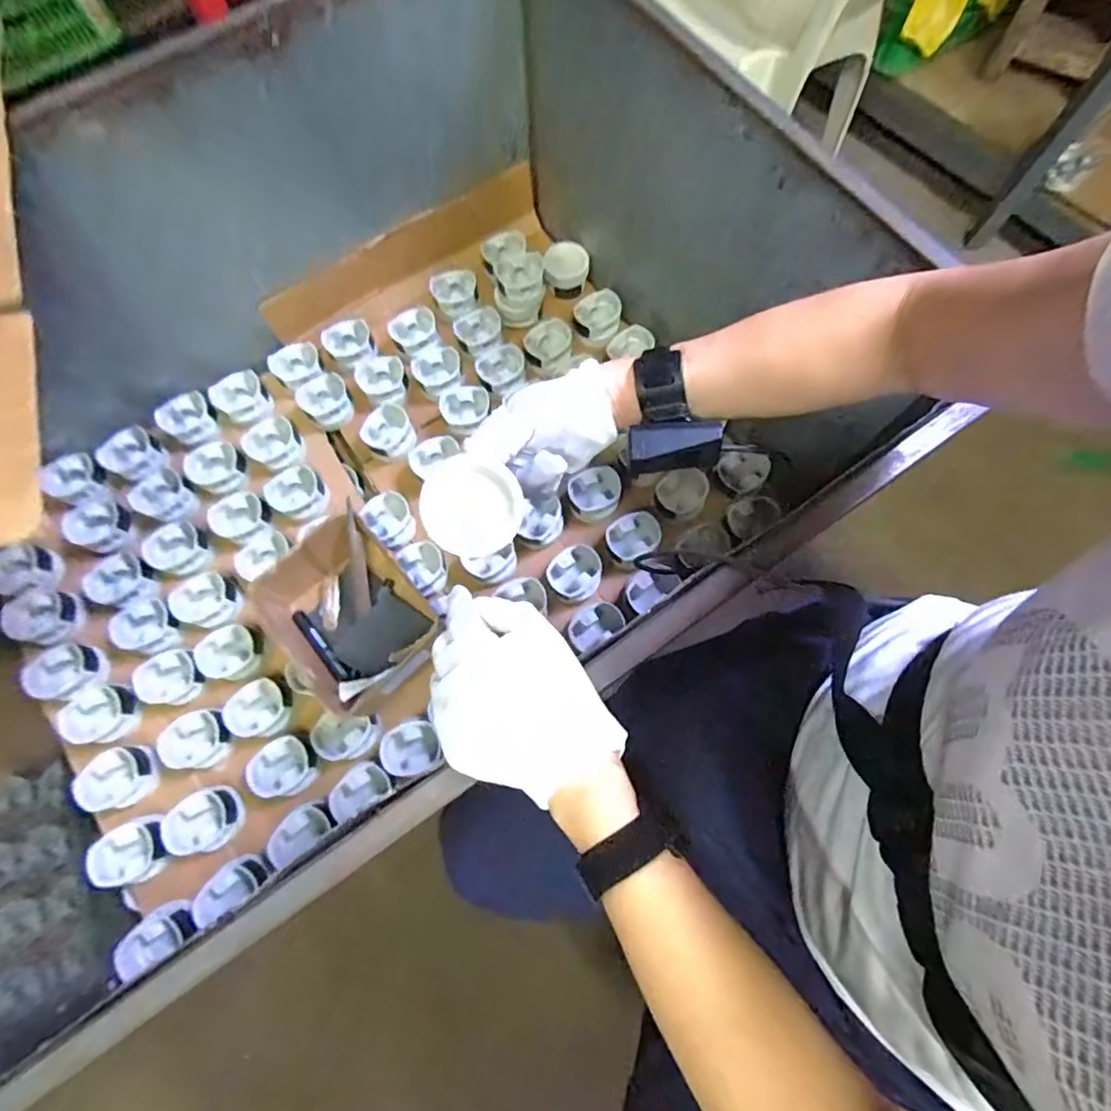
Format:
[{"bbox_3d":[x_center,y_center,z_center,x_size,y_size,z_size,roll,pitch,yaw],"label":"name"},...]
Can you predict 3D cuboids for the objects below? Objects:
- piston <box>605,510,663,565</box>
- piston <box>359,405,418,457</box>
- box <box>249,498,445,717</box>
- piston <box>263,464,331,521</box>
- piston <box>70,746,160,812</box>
[{"bbox_3d":[0.109,-0.026,0.798,0.080,0.043,0.072,-37,76,-9],"label":"piston"},{"bbox_3d":[-0.259,-0.188,0.858,0.077,0.045,0.079,-1,73,2],"label":"piston"},{"bbox_3d":[-0.257,0.082,0.715,0.205,0.109,0.167,43,79,13],"label":"box"},{"bbox_3d":[-0.389,-0.097,0.828,0.077,0.047,0.078,-1,73,2],"label":"piston"},{"bbox_3d":[-0.569,0.288,0.718,0.090,0.043,0.076,-6,73,0],"label":"piston"}]

